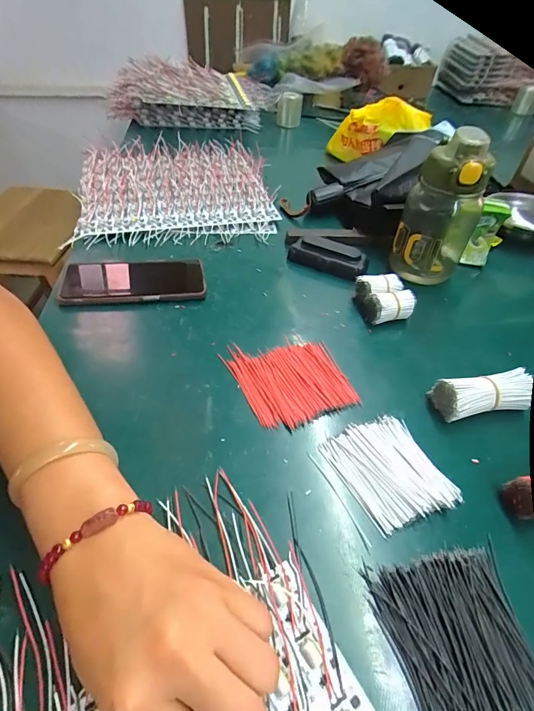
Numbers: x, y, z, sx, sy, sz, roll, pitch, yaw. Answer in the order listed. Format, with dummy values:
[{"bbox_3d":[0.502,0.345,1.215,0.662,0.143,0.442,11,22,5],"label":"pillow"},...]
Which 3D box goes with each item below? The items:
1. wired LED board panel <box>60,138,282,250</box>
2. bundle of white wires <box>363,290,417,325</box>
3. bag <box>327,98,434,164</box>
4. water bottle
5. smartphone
[{"bbox_3d":[-0.153,-0.289,0.625,0.307,0.029,0.318,-8,50,-8],"label":"wired LED board panel"},{"bbox_3d":[0.143,-0.056,0.435,0.053,0.033,0.029,-3,48,-9],"label":"bundle of white wires"},{"bbox_3d":[0.205,-0.436,0.709,0.188,0.075,0.055,-7,41,27],"label":"bag"},{"bbox_3d":[0.217,-0.178,0.460,0.087,0.171,0.090,29,51,20],"label":"water bottle"},{"bbox_3d":[-0.159,-0.092,0.450,0.160,0.013,0.082,-4,48,-10],"label":"smartphone"}]

